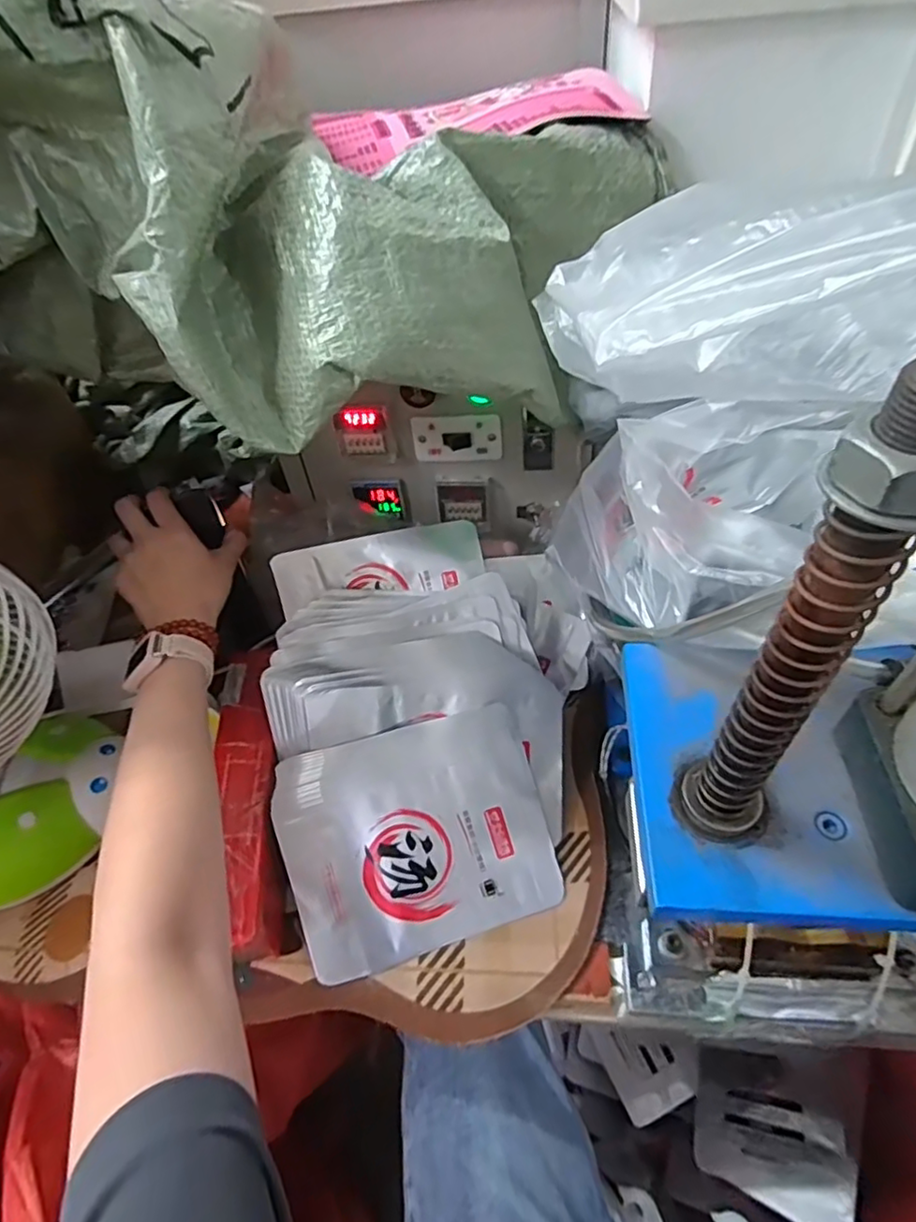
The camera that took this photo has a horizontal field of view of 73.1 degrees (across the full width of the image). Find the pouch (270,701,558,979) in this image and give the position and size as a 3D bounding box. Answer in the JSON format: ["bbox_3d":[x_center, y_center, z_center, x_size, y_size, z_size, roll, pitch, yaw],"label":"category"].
[{"bbox_3d":[-0.028,0.160,0.441,0.181,0.012,0.151,-15,83,-11],"label":"pouch"}]

